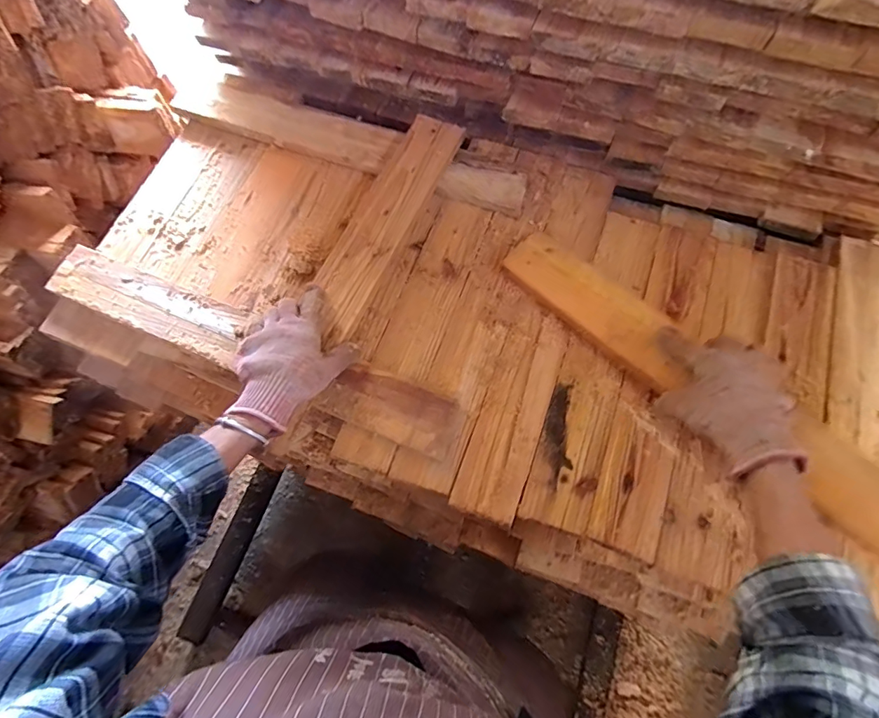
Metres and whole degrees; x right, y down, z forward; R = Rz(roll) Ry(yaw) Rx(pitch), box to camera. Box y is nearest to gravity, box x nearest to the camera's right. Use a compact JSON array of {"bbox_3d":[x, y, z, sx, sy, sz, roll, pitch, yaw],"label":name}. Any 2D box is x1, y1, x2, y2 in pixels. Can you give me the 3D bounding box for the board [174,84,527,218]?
[{"bbox_3d":[-0.122,-0.306,0.640,0.505,0.030,0.066,19,72,9],"label":"board"}]

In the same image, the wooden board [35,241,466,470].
[{"bbox_3d":[-0.235,-0.017,0.540,0.555,0.021,0.076,23,72,9],"label":"wooden board"}]

